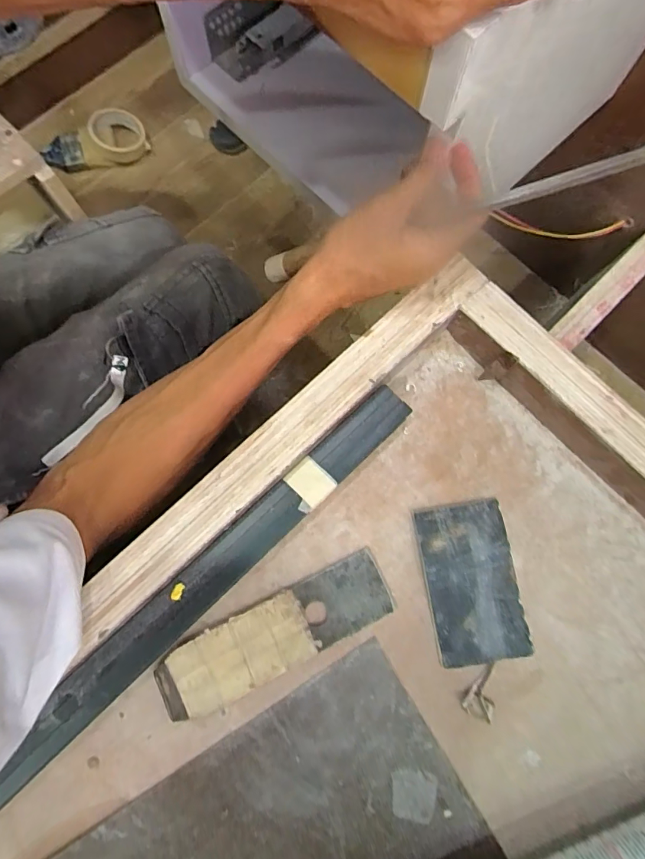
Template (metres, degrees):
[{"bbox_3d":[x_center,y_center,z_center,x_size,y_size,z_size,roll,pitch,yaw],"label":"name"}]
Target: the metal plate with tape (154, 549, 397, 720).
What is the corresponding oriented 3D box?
[{"bbox_3d":[-0.033,0.151,0.326,0.173,0.012,0.049,-26,79,-6],"label":"metal plate with tape"}]

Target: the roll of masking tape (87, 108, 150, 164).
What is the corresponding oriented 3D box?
[{"bbox_3d":[-0.378,-0.539,0.817,0.101,0.031,0.092,0,78,-1],"label":"roll of masking tape"}]

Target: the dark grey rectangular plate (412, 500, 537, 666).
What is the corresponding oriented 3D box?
[{"bbox_3d":[0.114,0.116,0.338,0.069,0.006,0.113,-8,78,-7],"label":"dark grey rectangular plate"}]

